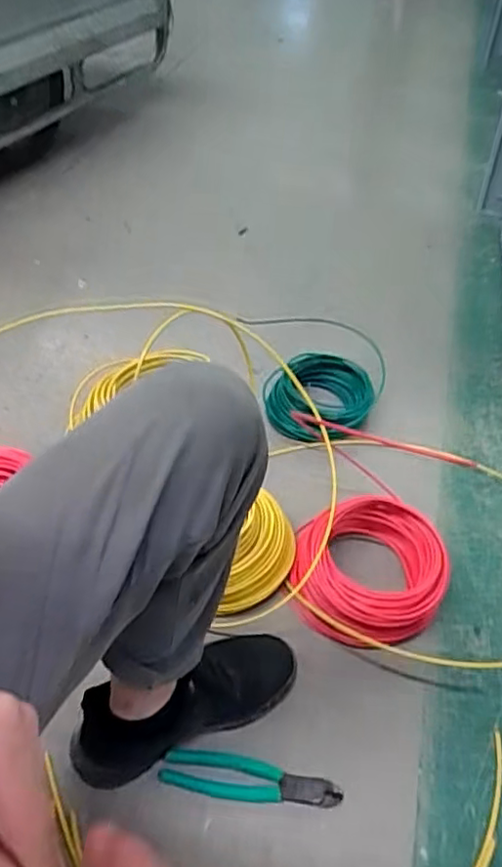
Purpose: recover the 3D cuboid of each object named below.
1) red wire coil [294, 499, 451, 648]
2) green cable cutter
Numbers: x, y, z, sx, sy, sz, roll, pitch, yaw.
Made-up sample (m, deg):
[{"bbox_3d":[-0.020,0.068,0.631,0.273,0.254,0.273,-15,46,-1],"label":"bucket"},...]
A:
[{"bbox_3d":[0.161,0.193,0.862,0.205,0.095,0.192,8,46,8],"label":"red wire coil"},{"bbox_3d":[-0.001,0.396,0.713,0.202,0.010,0.044,5,46,5],"label":"green cable cutter"}]

